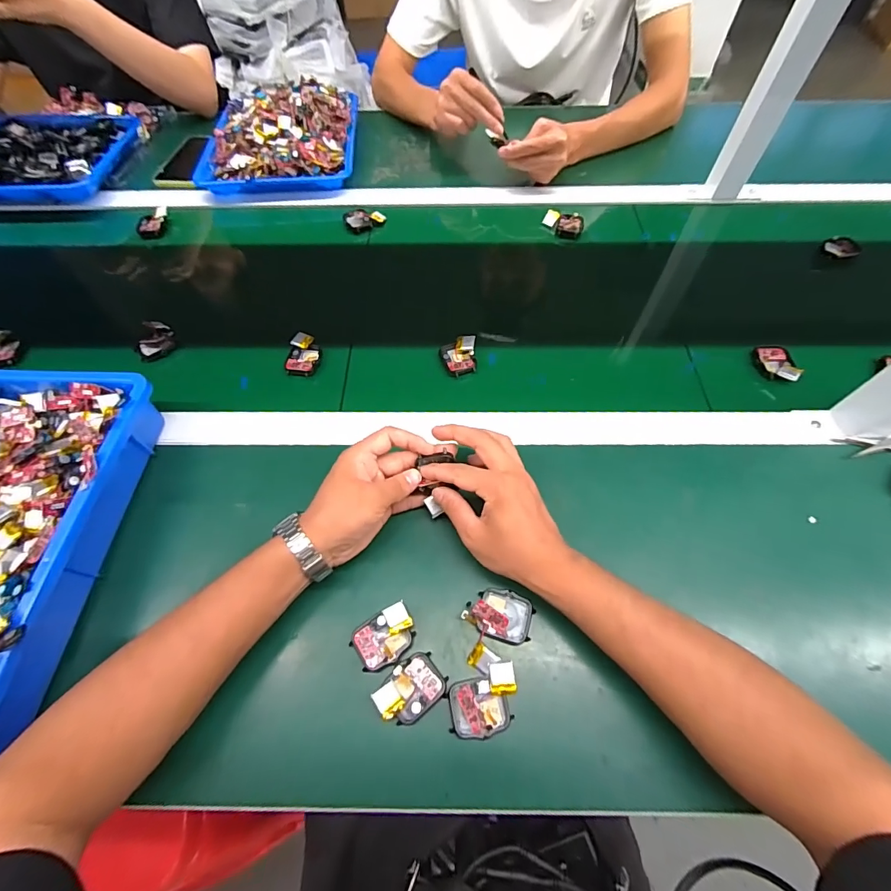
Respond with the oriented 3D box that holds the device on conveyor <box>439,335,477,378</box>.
[{"bbox_3d":[0.016,-0.106,0.505,0.042,0.020,0.048,-5,60,-2],"label":"device on conveyor"}]

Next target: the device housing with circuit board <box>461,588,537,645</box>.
[{"bbox_3d":[0.045,0.141,0.354,0.055,0.013,0.038,14,62,9],"label":"device housing with circuit board"}]

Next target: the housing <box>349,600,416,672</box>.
[{"bbox_3d":[-0.049,0.157,0.345,0.050,0.016,0.036,-30,64,-15],"label":"housing"}]

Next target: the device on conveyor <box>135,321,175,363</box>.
[{"bbox_3d":[-0.363,-0.133,0.527,0.047,0.016,0.054,-32,65,-16],"label":"device on conveyor"}]

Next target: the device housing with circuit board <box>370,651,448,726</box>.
[{"bbox_3d":[-0.026,0.188,0.325,0.051,0.012,0.037,-36,66,-18],"label":"device housing with circuit board"}]

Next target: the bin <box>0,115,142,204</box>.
[{"bbox_3d":[-0.707,-0.495,0.718,0.314,0.053,0.260,1,60,1],"label":"bin"}]

